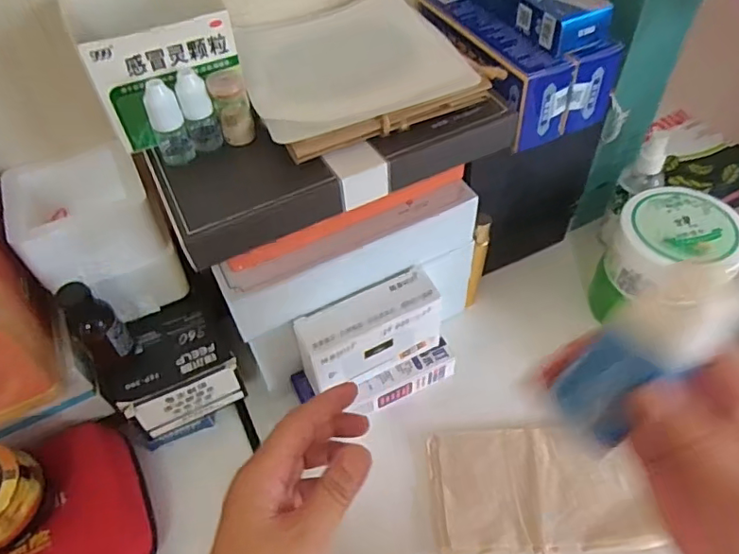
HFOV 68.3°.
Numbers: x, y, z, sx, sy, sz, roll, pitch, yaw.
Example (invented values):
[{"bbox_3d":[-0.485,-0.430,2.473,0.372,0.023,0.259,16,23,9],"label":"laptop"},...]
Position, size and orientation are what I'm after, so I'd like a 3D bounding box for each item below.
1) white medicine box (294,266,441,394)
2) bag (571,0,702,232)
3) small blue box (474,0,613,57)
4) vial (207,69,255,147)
[{"bbox_3d":[0.001,0.045,0.433,0.115,0.073,0.039,-24,54,-14],"label":"white medicine box"},{"bbox_3d":[0.202,-0.181,0.508,0.096,0.231,0.138,-11,52,-5],"label":"bag"},{"bbox_3d":[0.118,-0.214,0.410,0.047,0.027,0.141,-22,54,-12],"label":"small blue box"},{"bbox_3d":[-0.085,-0.107,0.341,0.021,0.045,0.017,-14,52,-6],"label":"vial"}]

